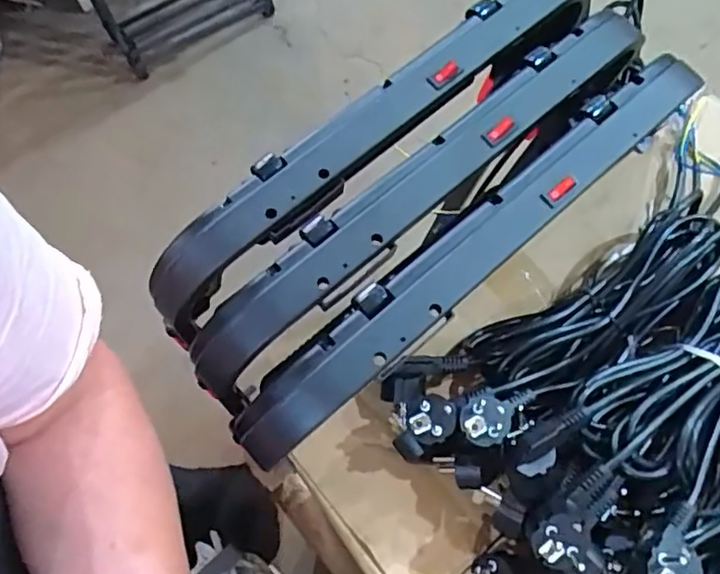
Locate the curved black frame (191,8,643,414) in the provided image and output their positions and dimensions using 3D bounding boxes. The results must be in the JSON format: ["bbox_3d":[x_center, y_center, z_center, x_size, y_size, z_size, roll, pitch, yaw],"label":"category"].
[{"bbox_3d":[0.054,-0.077,0.488,0.437,0.073,0.062,-39,69,-14],"label":"curved black frame"}]

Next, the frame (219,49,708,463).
[{"bbox_3d":[0.088,-0.029,0.462,0.437,0.085,0.063,-39,69,-15],"label":"frame"}]

